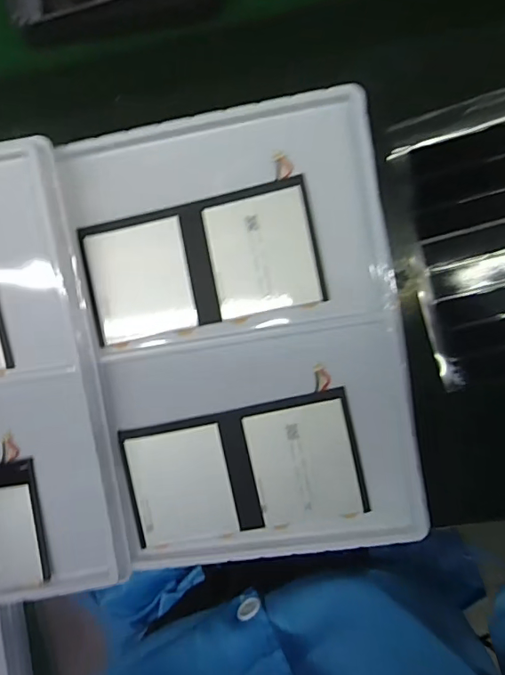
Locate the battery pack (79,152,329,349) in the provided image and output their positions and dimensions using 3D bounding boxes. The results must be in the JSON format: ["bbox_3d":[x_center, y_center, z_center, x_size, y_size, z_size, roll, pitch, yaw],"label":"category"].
[{"bbox_3d":[-0.038,-0.055,0.365,0.169,0.010,0.096,-13,89,5],"label":"battery pack"}]

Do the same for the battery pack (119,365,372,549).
[{"bbox_3d":[-0.008,0.099,0.369,0.171,0.007,0.093,-13,88,5],"label":"battery pack"}]

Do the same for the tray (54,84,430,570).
[{"bbox_3d":[-0.007,0.001,0.359,0.219,0.029,0.315,-9,89,5],"label":"tray"}]

